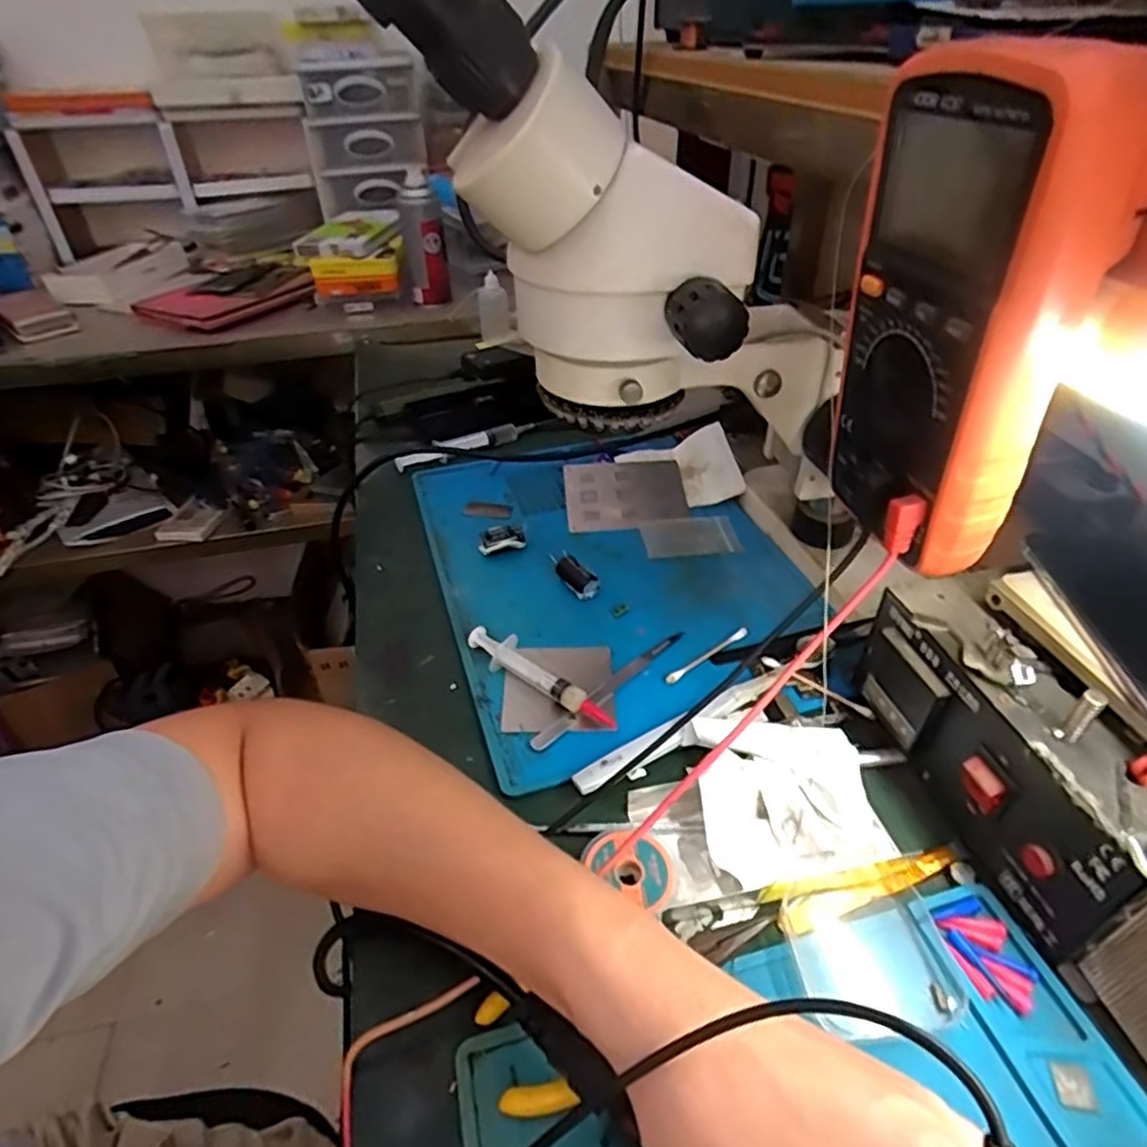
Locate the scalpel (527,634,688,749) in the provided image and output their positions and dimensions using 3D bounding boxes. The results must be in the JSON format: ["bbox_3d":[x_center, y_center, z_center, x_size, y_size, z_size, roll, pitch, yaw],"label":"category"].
[{"bbox_3d":[0.023,0.068,0.420,0.011,0.005,0.129,31,50,34],"label":"scalpel"}]

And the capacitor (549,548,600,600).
[{"bbox_3d":[-0.001,0.000,0.494,0.015,0.018,0.045,-25,44,-24],"label":"capacitor"}]

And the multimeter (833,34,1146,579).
[{"bbox_3d":[0.143,-0.093,0.258,0.046,0.169,0.082,-6,39,-5],"label":"multimeter"}]

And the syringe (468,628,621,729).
[{"bbox_3d":[-0.021,0.062,0.417,0.108,0.017,0.019,24,46,28],"label":"syringe"}]

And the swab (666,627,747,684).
[{"bbox_3d":[0.086,0.052,0.438,0.071,0.004,0.008,-27,45,-27],"label":"swab"}]

